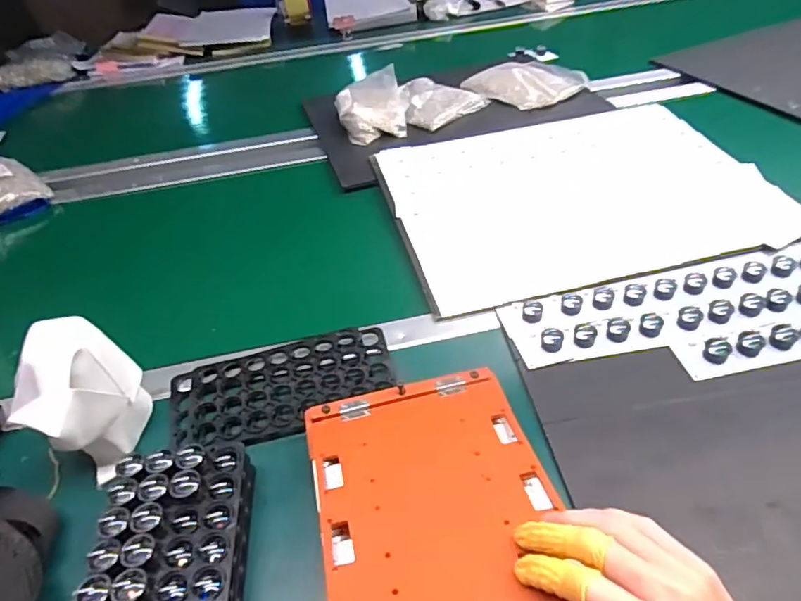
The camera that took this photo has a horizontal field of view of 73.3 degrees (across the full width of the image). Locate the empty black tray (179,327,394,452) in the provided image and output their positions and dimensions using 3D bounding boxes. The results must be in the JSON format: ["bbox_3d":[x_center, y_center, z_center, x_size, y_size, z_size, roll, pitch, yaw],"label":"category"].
[{"bbox_3d":[-0.113,0.084,0.525,0.211,0.010,0.106,-16,44,-9],"label":"empty black tray"}]

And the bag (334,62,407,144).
[{"bbox_3d":[-0.051,-0.332,0.930,0.112,0.056,0.169,-8,43,-1],"label":"bag"}]

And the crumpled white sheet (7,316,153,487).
[{"bbox_3d":[-0.271,0.087,0.454,0.066,0.120,0.089,0,44,8],"label":"crumpled white sheet"}]

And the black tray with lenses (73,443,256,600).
[{"bbox_3d":[-0.163,0.200,0.374,0.096,0.052,0.195,-9,43,-2],"label":"black tray with lenses"}]

